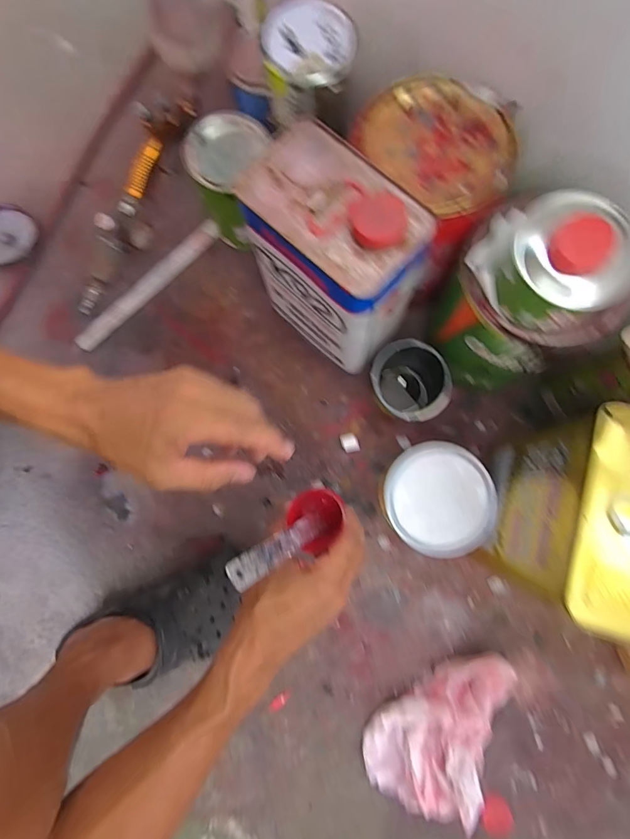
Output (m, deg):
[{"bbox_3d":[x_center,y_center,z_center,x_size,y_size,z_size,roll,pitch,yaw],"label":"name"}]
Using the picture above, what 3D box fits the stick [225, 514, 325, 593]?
[{"bbox_3d":[-0.027,0.109,0.350,0.004,0.148,0.022,-32,78,23],"label":"stick"}]

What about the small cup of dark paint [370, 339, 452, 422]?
[{"bbox_3d":[0.126,-0.049,0.534,0.099,0.097,0.097,-1,80,3],"label":"small cup of dark paint"}]

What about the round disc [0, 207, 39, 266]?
[{"bbox_3d":[-0.487,-0.287,0.630,0.098,0.016,0.092,-1,80,3],"label":"round disc"}]

